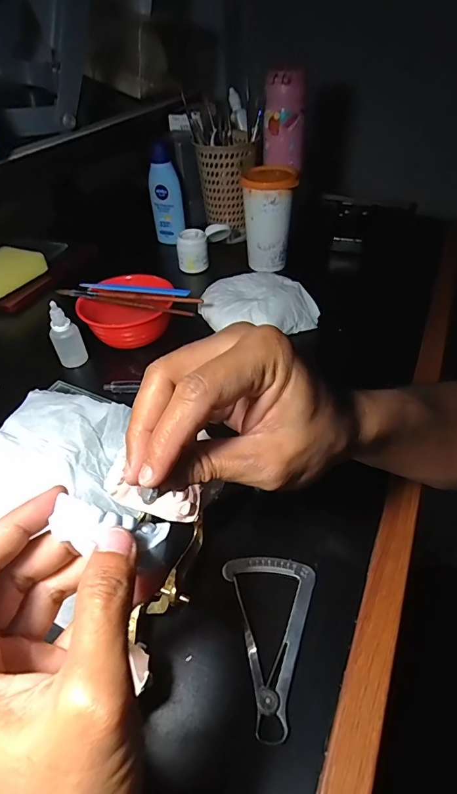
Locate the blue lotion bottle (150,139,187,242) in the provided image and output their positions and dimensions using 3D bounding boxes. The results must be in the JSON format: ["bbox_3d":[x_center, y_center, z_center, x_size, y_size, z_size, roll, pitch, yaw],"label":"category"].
[{"bbox_3d":[-0.097,-0.316,0.651,0.048,0.140,0.026,-7,44,-5],"label":"blue lotion bottle"}]

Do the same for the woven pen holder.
[{"bbox_3d":[0.001,-0.343,0.660,0.084,0.114,0.097,6,45,9],"label":"woven pen holder"}]

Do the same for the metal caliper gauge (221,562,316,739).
[{"bbox_3d":[0.017,0.147,0.262,0.060,0.012,0.100,12,46,14],"label":"metal caliper gauge"}]

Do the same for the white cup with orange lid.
[{"bbox_3d":[0.055,-0.251,0.588,0.070,0.121,0.075,-3,44,-1],"label":"white cup with orange lid"}]

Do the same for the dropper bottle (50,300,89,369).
[{"bbox_3d":[-0.178,-0.067,0.452,0.027,0.071,0.022,-8,45,-6],"label":"dropper bottle"}]

